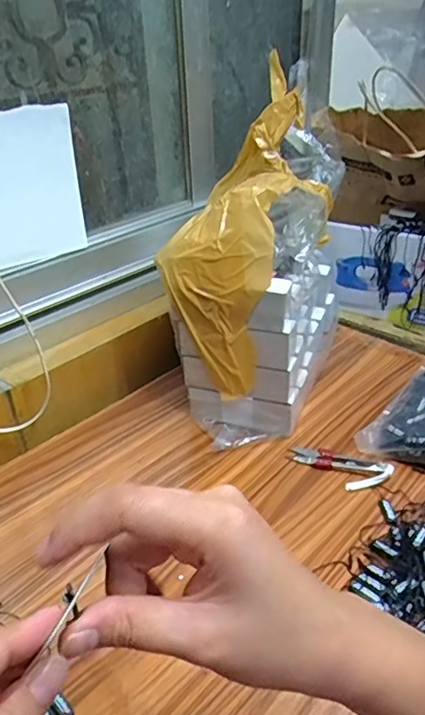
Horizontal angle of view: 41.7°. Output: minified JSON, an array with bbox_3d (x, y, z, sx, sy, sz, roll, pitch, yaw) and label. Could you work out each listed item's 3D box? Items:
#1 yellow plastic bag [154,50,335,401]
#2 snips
[{"bbox_3d":[0.035,-0.149,0.609,0.115,0.141,0.357,10,75,22],"label":"yellow plastic bag"},{"bbox_3d":[0.128,0.113,0.576,0.106,0.008,0.042,11,34,23],"label":"snips"}]

